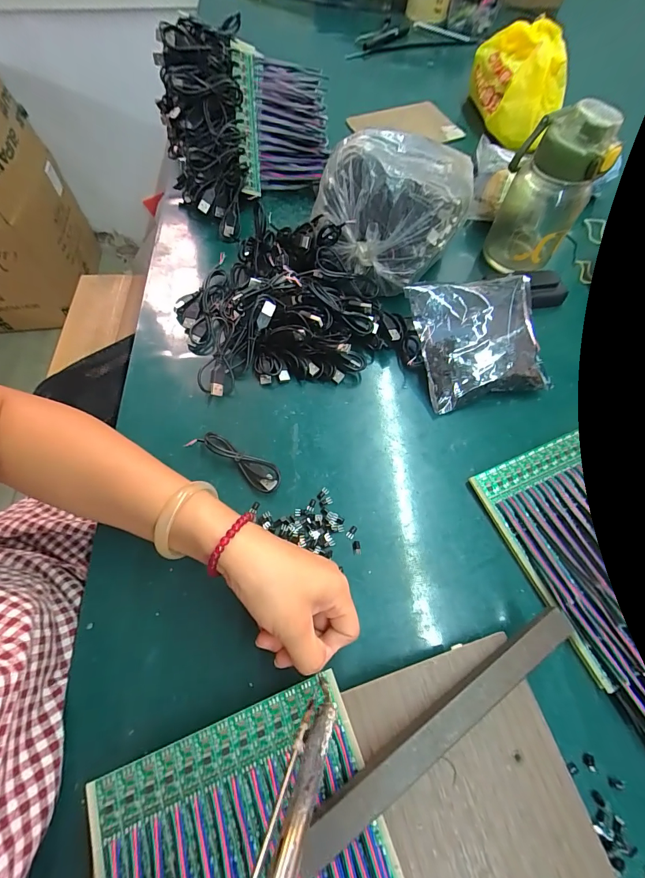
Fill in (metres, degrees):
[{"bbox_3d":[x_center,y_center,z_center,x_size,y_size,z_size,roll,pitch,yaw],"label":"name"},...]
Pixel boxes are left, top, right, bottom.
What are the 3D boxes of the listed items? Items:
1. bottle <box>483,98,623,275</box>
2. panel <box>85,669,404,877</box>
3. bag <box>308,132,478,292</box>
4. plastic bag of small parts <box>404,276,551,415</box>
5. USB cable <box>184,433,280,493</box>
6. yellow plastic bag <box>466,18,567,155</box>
[{"bbox_3d":[0.264,-0.291,0.448,0.093,0.177,0.088,30,66,11],"label":"bottle"},{"bbox_3d":[-0.027,0.290,0.200,0.161,0.013,0.239,-16,62,-13],"label":"panel"},{"bbox_3d":[0.086,-0.280,0.439,0.152,0.116,0.181,24,68,10],"label":"bag"},{"bbox_3d":[0.174,-0.110,0.411,0.133,0.040,0.132,-13,81,1],"label":"plastic bag of small parts"},{"bbox_3d":[-0.083,0.019,0.363,0.096,0.012,0.030,30,66,11],"label":"USB cable"},{"bbox_3d":[0.322,-0.585,0.615,0.140,0.123,0.129,11,67,4],"label":"yellow plastic bag"}]

